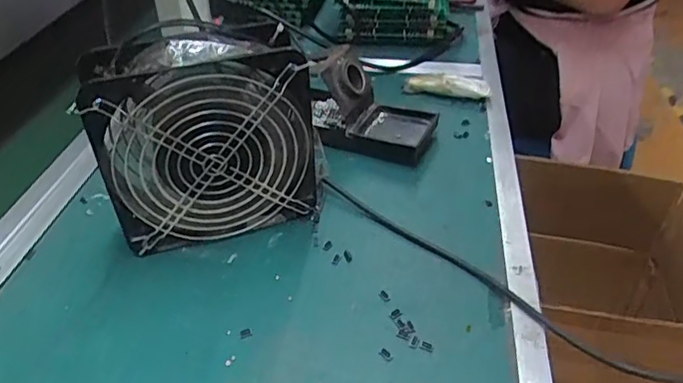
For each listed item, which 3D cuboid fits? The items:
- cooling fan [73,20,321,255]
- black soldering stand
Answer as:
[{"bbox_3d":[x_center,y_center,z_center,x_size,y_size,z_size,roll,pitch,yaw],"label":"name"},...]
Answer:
[{"bbox_3d":[-0.096,-0.039,0.413,0.153,0.152,0.060,-11,41,-13],"label":"cooling fan"},{"bbox_3d":[0.020,-0.085,0.526,0.135,0.075,0.081,11,41,13],"label":"black soldering stand"}]

